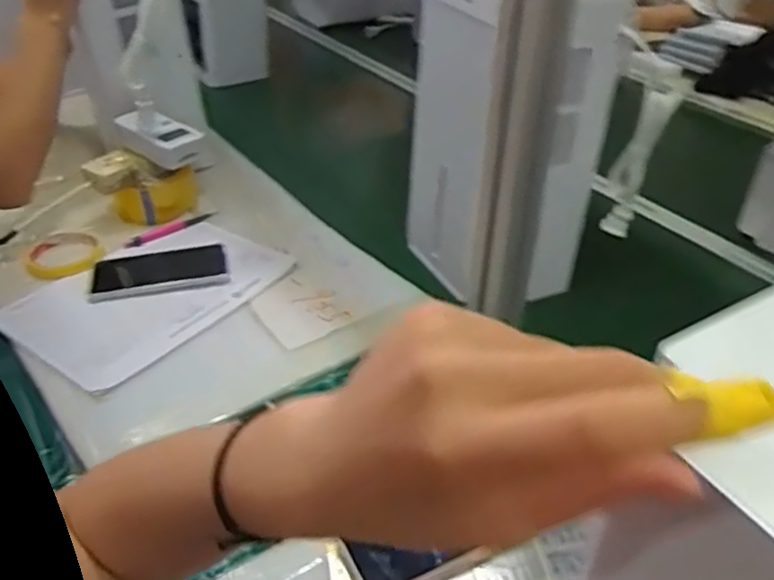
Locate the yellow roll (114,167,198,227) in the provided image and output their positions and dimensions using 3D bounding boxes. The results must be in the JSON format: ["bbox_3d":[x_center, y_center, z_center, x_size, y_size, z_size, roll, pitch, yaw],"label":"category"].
[{"bbox_3d":[-0.317,-0.132,1.002,0.115,0.046,0.083,-18,40,-25],"label":"yellow roll"}]

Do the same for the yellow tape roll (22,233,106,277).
[{"bbox_3d":[-0.411,-0.044,0.909,0.093,0.010,0.093,1,36,-1],"label":"yellow tape roll"}]

